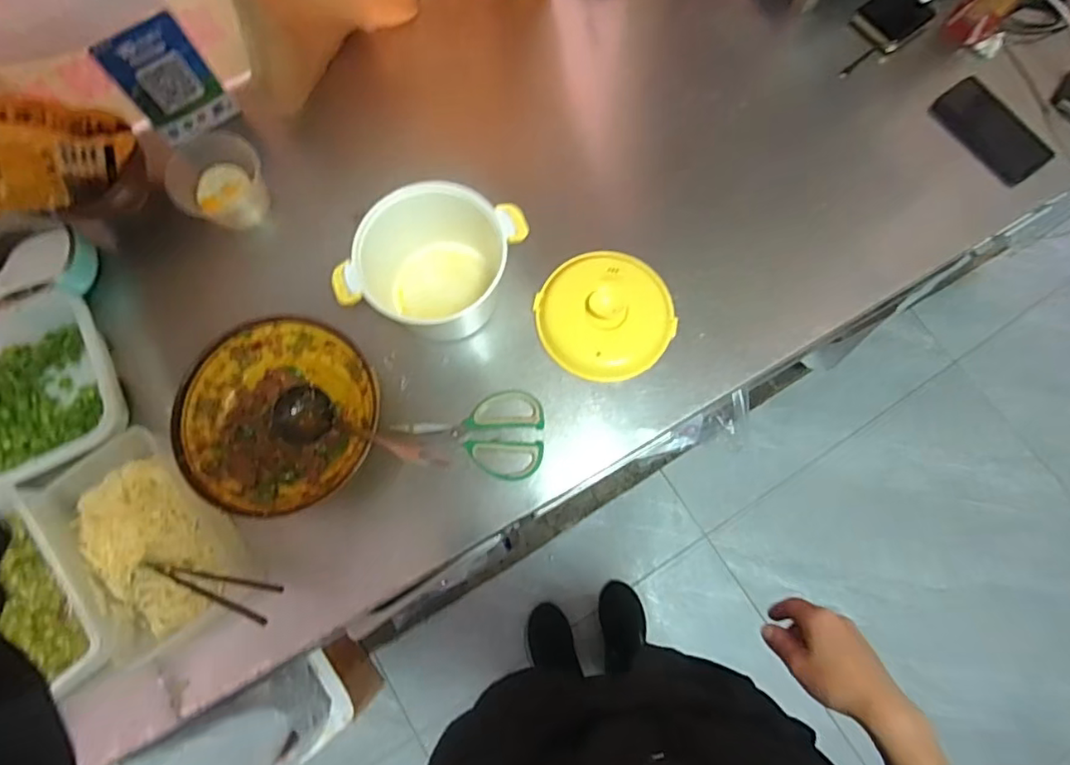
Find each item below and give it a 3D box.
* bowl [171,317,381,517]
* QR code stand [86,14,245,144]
[{"bbox_3d":[-0.288,0.035,0.680,0.215,0.080,0.212,0,75,1],"label":"bowl"},{"bbox_3d":[-0.482,-0.397,0.783,0.106,0.142,0.011,-37,61,-10],"label":"QR code stand"}]

